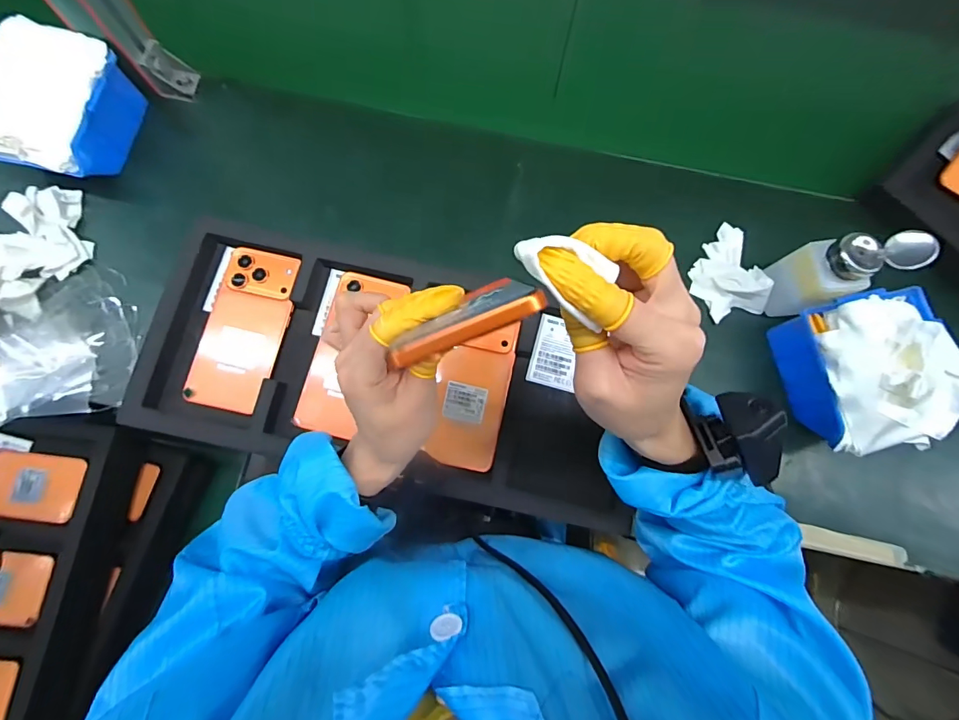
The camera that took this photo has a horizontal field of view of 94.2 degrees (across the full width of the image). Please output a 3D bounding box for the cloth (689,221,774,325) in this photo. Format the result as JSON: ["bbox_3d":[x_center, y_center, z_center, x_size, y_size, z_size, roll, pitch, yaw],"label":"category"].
[{"bbox_3d":[0.261,-0.095,0.470,0.066,0.029,0.098,-12,77,-4],"label":"cloth"}]

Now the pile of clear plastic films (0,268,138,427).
[{"bbox_3d":[-0.438,-0.013,0.448,0.176,0.035,0.148,-14,77,-4],"label":"pile of clear plastic films"}]

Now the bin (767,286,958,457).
[{"bbox_3d":[0.374,0.012,0.426,0.122,0.091,0.142,-8,77,-3],"label":"bin"}]

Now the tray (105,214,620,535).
[{"bbox_3d":[-0.081,0.003,0.436,0.463,0.020,0.225,13,76,2],"label":"tray"}]

